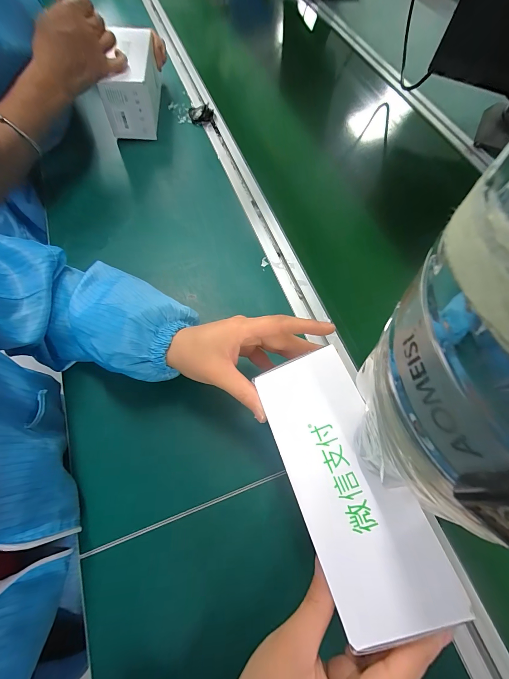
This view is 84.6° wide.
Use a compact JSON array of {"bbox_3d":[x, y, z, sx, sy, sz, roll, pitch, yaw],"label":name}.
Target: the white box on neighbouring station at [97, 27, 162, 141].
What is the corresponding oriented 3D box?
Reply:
[{"bbox_3d":[-0.212,-0.461,0.500,0.080,0.078,0.185,-4,66,-3],"label":"white box on neighbouring station"}]

